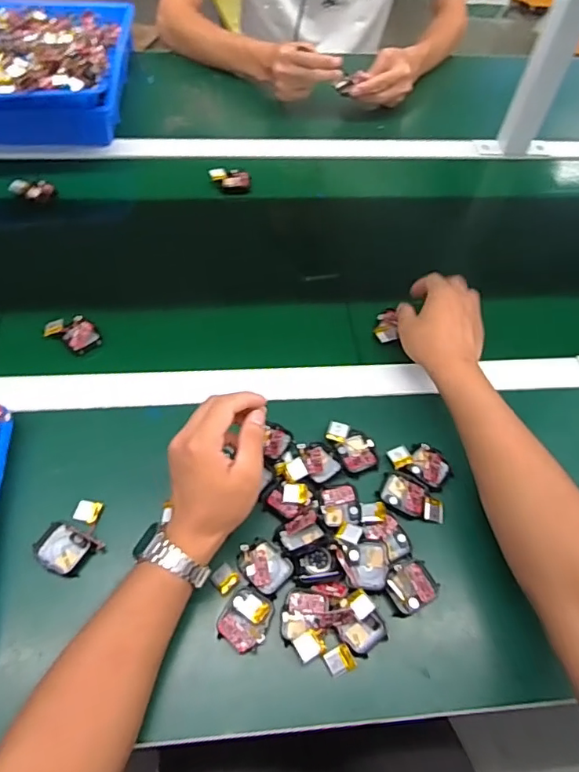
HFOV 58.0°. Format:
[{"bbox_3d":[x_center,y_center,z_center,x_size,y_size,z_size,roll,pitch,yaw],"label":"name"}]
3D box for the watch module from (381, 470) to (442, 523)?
[{"bbox_3d":[0.121,0.108,0.508,0.060,0.008,0.039,20,58,9],"label":"watch module"}]

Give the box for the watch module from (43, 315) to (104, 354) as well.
[{"bbox_3d":[-0.243,-0.061,0.590,0.059,0.015,0.038,25,59,12],"label":"watch module"}]

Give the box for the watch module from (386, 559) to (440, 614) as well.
[{"bbox_3d":[0.108,0.175,0.462,0.045,0.014,0.039,-25,62,-18],"label":"watch module"}]

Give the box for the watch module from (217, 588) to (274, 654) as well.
[{"bbox_3d":[-0.038,0.197,0.442,0.041,0.009,0.048,15,58,6],"label":"watch module"}]

